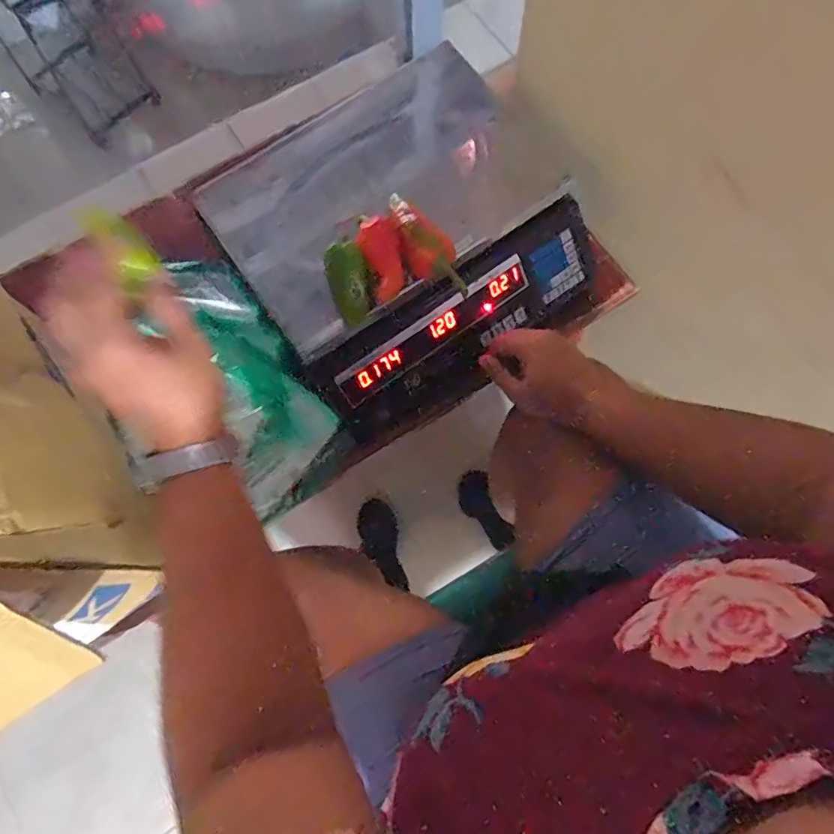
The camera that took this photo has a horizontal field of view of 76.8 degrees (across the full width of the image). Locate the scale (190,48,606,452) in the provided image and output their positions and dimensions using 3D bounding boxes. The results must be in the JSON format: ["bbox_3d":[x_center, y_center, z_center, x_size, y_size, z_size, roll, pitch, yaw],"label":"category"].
[{"bbox_3d":[0.000,-0.179,0.571,0.330,0.153,0.291,-36,78,-9],"label":"scale"}]

